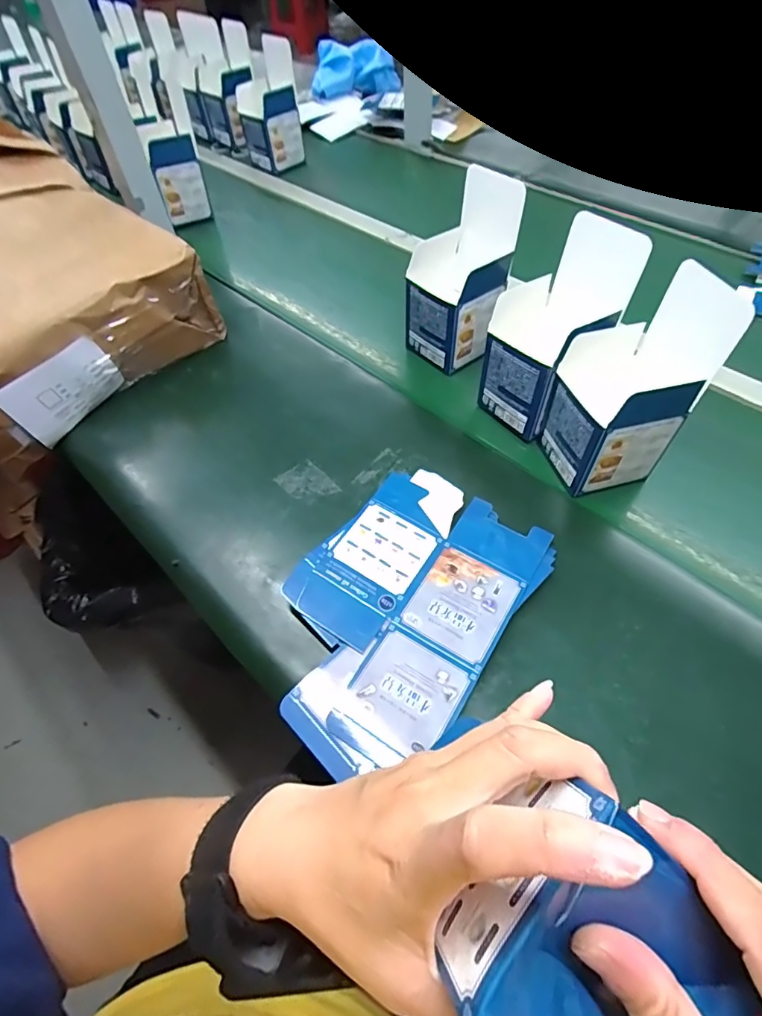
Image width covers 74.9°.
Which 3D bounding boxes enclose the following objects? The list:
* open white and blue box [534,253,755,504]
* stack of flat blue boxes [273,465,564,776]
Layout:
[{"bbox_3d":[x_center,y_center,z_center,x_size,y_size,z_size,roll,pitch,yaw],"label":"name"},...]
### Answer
[{"bbox_3d":[0.219,-0.099,0.445,0.110,0.180,0.086,-12,56,-5],"label":"open white and blue box"},{"bbox_3d":[0.017,0.077,0.417,0.171,0.017,0.251,33,63,26],"label":"stack of flat blue boxes"}]

